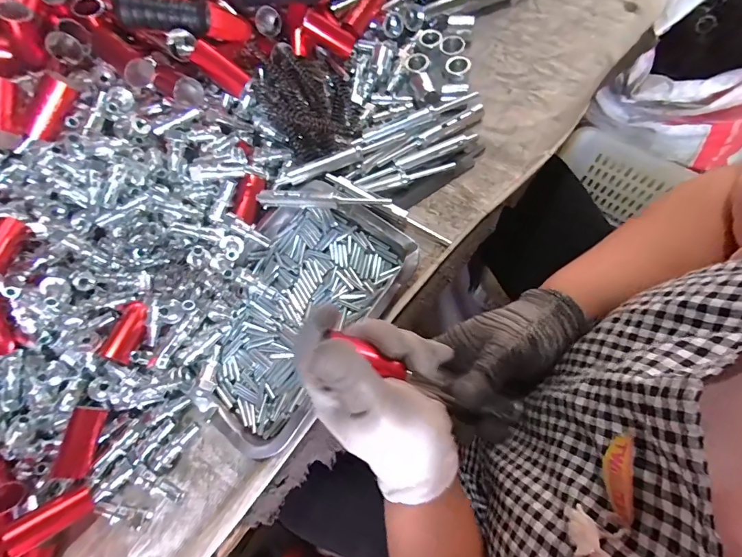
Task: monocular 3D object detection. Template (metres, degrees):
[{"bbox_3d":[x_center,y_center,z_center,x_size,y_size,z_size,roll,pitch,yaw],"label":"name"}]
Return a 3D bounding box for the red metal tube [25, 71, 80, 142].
[{"bbox_3d":[-0.312,-0.164,0.376,0.027,0.020,0.071,47,106,12],"label":"red metal tube"}]

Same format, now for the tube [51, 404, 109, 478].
[{"bbox_3d":[-0.271,0.152,0.358,0.025,0.027,0.061,-8,49,-1],"label":"tube"}]

